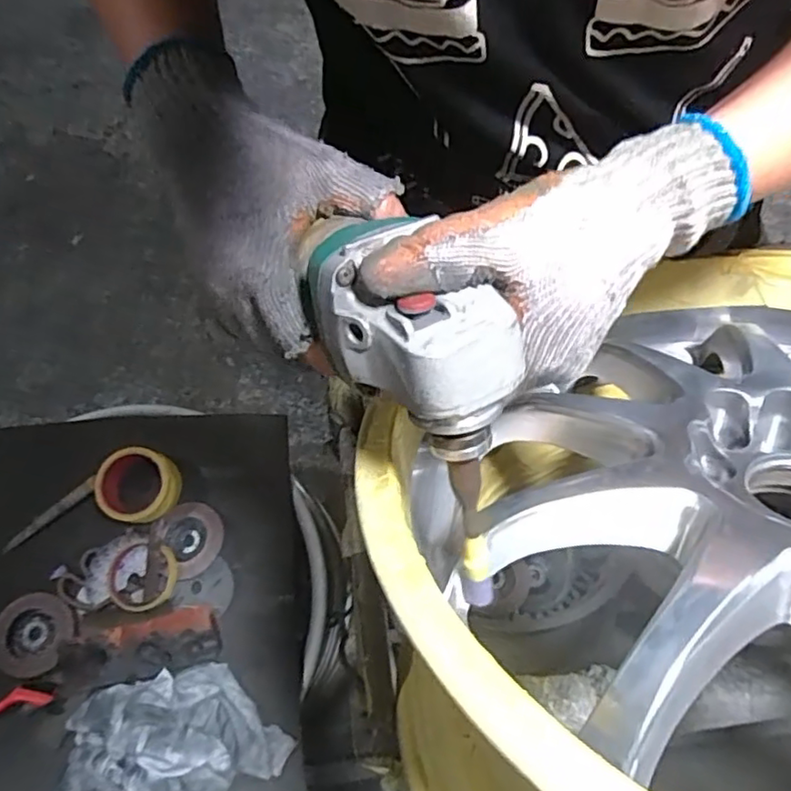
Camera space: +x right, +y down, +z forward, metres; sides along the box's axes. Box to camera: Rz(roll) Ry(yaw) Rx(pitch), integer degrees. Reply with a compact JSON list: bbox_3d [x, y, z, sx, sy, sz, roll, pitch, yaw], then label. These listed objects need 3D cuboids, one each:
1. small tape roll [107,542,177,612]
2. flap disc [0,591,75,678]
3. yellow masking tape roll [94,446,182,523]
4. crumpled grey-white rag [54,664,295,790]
[{"bbox_3d":[-0.313,0.222,0.750,0.087,0.018,0.080,0,72,0],"label":"small tape roll"},{"bbox_3d":[-0.443,0.289,0.738,0.086,0.012,0.096,33,76,10],"label":"flap disc"},{"bbox_3d":[-0.321,0.112,0.767,0.089,0.046,0.089,0,72,0],"label":"yellow masking tape roll"},{"bbox_3d":[-0.271,0.405,0.662,0.237,0.072,0.184,-39,76,-11],"label":"crumpled grey-white rag"}]

